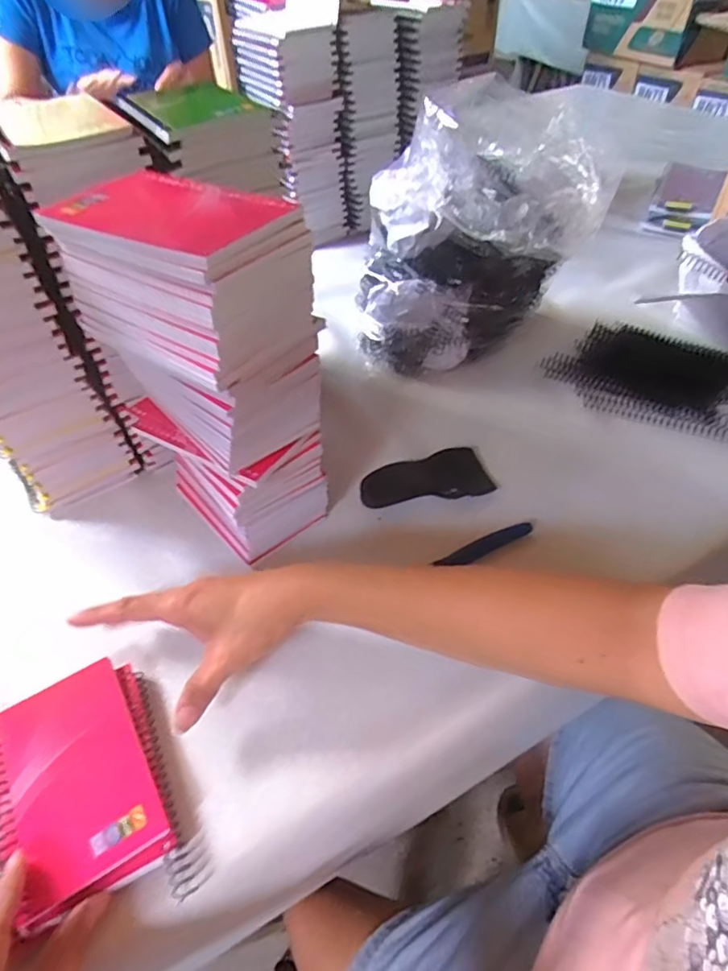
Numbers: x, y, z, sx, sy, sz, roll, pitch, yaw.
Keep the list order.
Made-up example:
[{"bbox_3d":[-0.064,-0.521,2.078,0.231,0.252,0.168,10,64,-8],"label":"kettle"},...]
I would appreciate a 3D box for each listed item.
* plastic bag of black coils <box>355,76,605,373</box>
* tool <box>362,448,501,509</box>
[{"bbox_3d":[0.119,-0.243,0.580,0.225,0.244,0.175,36,58,28],"label":"plastic bag of black coils"},{"bbox_3d":[0.058,-0.003,0.515,0.118,0.009,0.060,-17,51,-14],"label":"tool"}]

